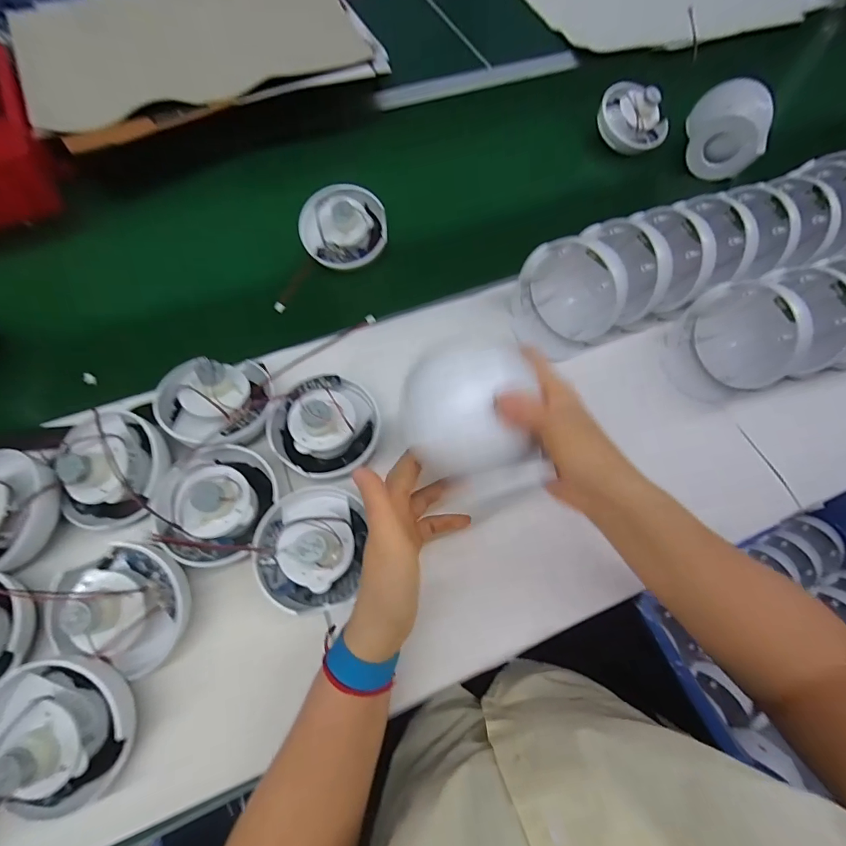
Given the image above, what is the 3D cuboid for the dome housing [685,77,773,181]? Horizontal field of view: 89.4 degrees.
[{"bbox_3d":[0.461,-0.448,0.648,0.111,0.098,0.087,26,67,10],"label":"dome housing"}]

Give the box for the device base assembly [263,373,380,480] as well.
[{"bbox_3d":[-0.099,-0.002,0.428,0.106,0.064,0.097,1,65,-2],"label":"device base assembly"}]

